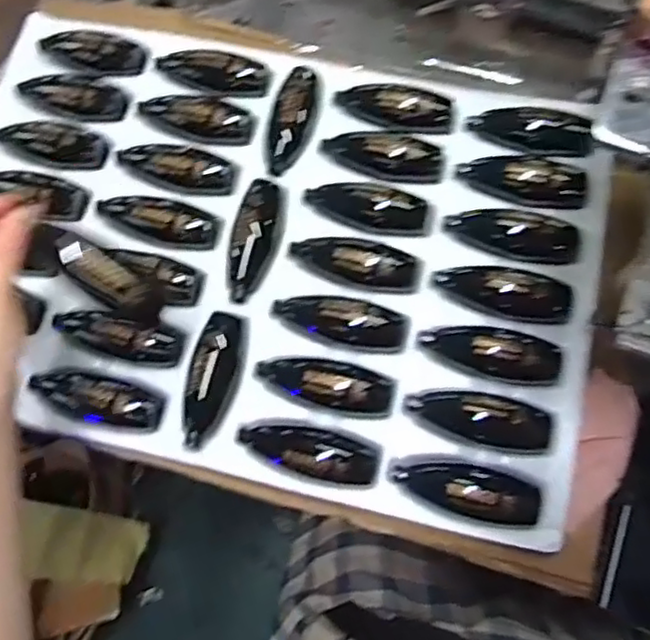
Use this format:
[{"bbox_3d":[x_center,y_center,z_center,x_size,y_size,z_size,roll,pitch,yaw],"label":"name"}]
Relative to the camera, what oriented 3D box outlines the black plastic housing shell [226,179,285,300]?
[{"bbox_3d":[-0.057,-0.065,0.522,0.039,0.014,0.101,7,72,5],"label":"black plastic housing shell"}]

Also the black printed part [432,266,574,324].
[{"bbox_3d":[0.135,-0.022,0.497,0.100,0.012,0.039,11,72,6],"label":"black printed part"}]

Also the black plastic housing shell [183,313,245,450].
[{"bbox_3d":[-0.086,0.043,0.492,0.035,0.016,0.100,13,73,7],"label":"black plastic housing shell"}]

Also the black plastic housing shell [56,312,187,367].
[{"bbox_3d":[-0.158,0.012,0.499,0.103,0.028,0.035,12,73,7],"label":"black plastic housing shell"}]

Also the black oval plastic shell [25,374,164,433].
[{"bbox_3d":[-0.172,0.058,0.489,0.102,0.025,0.037,14,73,7],"label":"black oval plastic shell"}]

